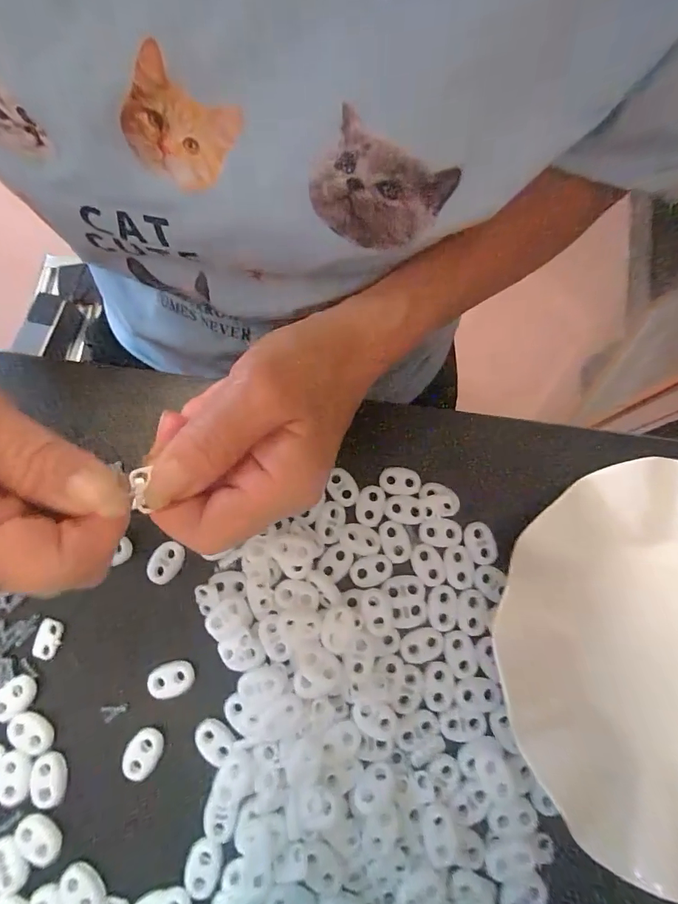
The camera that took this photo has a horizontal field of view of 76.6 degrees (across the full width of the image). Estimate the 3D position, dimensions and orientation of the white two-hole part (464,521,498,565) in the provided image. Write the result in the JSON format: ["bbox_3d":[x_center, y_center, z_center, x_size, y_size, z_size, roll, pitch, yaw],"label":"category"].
[{"bbox_3d":[0.075,0.048,0.228,0.016,0.004,0.022,-12,76,-2],"label":"white two-hole part"}]

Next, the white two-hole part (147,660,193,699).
[{"bbox_3d":[-0.085,0.115,0.217,0.022,0.004,0.016,-14,76,-3],"label":"white two-hole part"}]

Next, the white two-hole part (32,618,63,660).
[{"bbox_3d":[-0.152,0.097,0.222,0.013,0.004,0.020,16,77,5],"label":"white two-hole part"}]

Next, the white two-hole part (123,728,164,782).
[{"bbox_3d":[-0.096,0.148,0.210,0.015,0.004,0.023,21,77,6],"label":"white two-hole part"}]

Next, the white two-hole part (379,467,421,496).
[{"bbox_3d":[0.034,0.016,0.238,0.022,0.004,0.015,4,76,2],"label":"white two-hole part"}]

